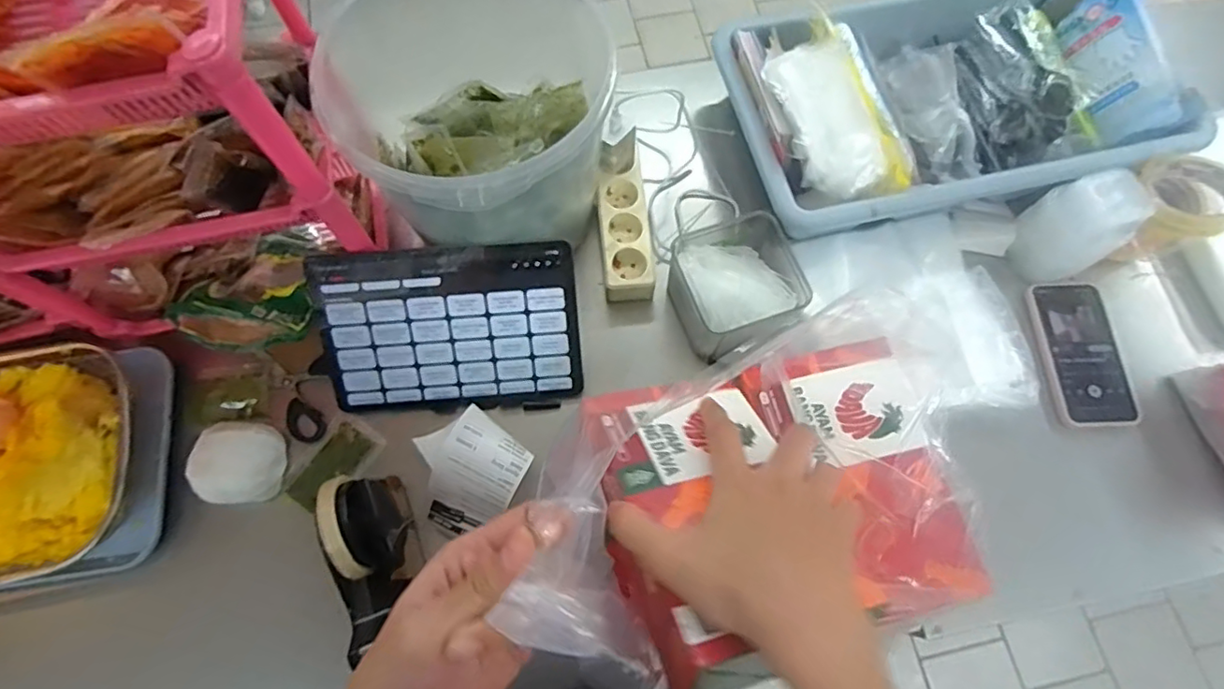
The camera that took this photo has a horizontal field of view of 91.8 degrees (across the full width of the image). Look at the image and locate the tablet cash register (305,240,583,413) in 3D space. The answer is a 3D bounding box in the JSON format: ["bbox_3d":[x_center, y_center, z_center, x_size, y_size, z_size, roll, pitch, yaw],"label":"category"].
[{"bbox_3d":[-0.156,-0.013,0.582,0.241,0.012,0.165,-3,111,-2],"label":"tablet cash register"}]

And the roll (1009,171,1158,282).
[{"bbox_3d":[0.506,-0.128,0.645,0.081,0.109,0.088,-27,74,-11],"label":"roll"}]

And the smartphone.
[{"bbox_3d":[0.508,0.008,0.645,0.085,0.011,0.162,4,67,1],"label":"smartphone"}]

